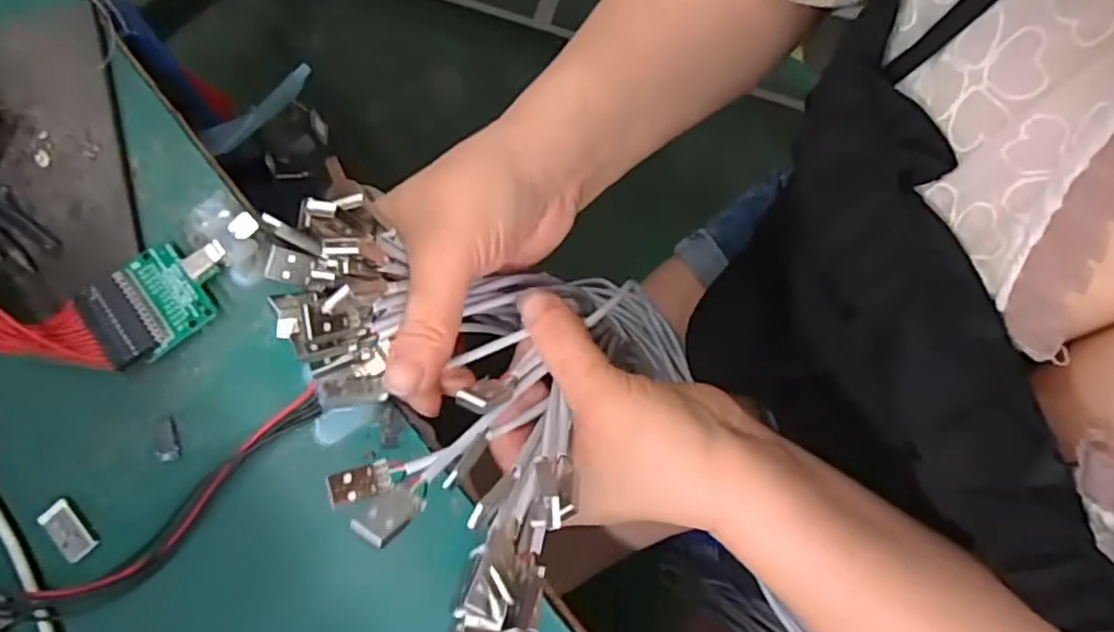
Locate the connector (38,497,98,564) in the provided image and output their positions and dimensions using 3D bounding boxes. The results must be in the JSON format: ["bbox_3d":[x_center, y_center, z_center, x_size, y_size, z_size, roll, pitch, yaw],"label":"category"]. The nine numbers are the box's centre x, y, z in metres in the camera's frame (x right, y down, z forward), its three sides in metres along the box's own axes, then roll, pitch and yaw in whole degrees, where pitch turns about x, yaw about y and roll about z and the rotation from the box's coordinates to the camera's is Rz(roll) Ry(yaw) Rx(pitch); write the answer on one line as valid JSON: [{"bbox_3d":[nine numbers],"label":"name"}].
[{"bbox_3d":[-0.178,0.078,0.243,0.011,0.004,0.023,-42,81,-9],"label":"connector"}]

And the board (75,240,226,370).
[{"bbox_3d":[-0.148,-0.008,0.253,0.052,0.012,0.037,-36,80,-8],"label":"board"}]

